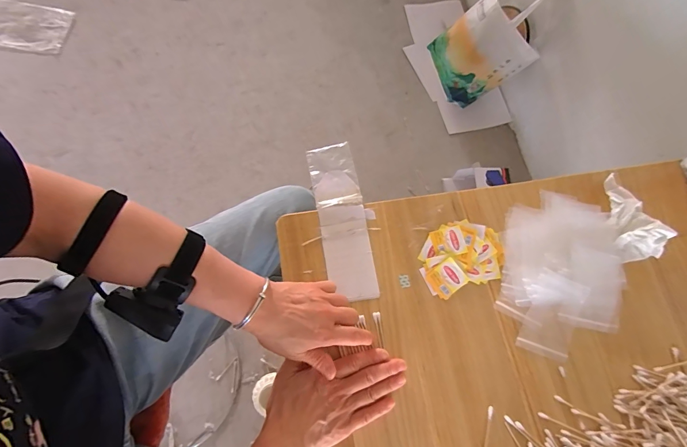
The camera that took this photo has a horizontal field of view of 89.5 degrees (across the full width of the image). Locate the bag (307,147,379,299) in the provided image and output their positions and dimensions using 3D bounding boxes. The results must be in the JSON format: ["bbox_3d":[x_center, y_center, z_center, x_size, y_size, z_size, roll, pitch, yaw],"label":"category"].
[{"bbox_3d":[-0.003,-0.009,0.512,0.068,0.016,0.246,-9,74,-7],"label":"bag"}]

